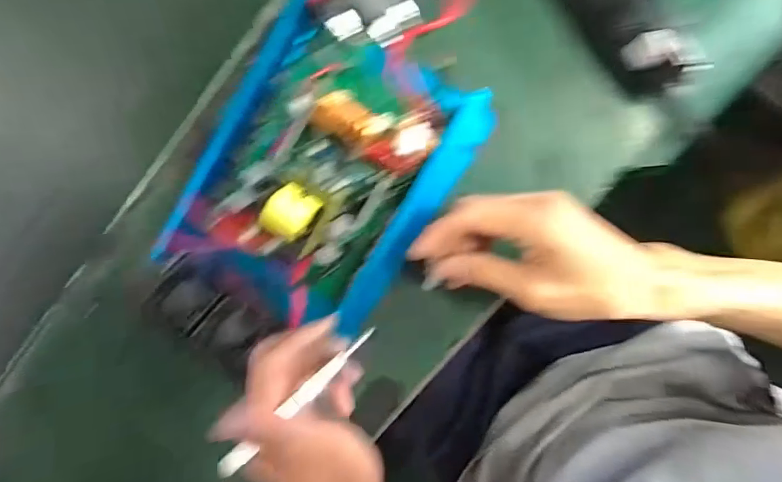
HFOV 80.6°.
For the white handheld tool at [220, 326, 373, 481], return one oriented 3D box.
[{"bbox_3d":[-0.048,0.088,0.270,0.009,0.120,0.009,53,138,0],"label":"white handheld tool"}]

